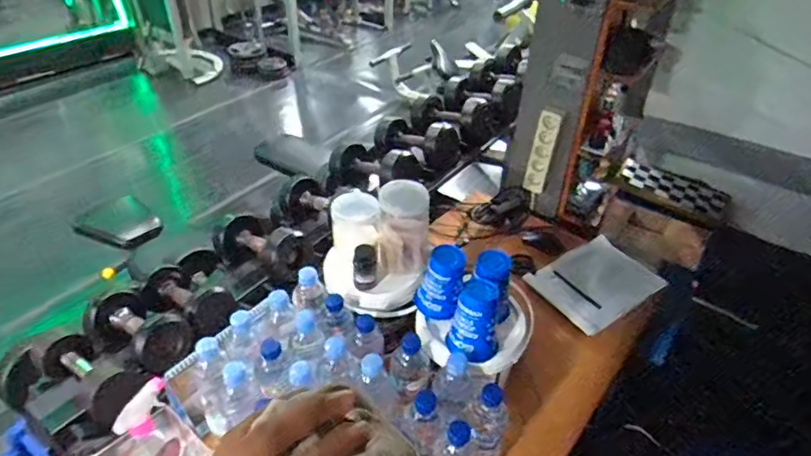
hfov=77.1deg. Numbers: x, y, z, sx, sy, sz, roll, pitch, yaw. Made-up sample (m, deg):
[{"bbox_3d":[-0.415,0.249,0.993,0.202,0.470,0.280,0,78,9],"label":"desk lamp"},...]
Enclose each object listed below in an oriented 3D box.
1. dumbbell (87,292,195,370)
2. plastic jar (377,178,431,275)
[{"bbox_3d":[-0.529,0.200,1.007,0.247,0.083,0.101,8,35,35],"label":"dumbbell"},{"bbox_3d":[-0.001,0.000,0.983,0.097,0.162,0.084,1,38,-1],"label":"plastic jar"}]

